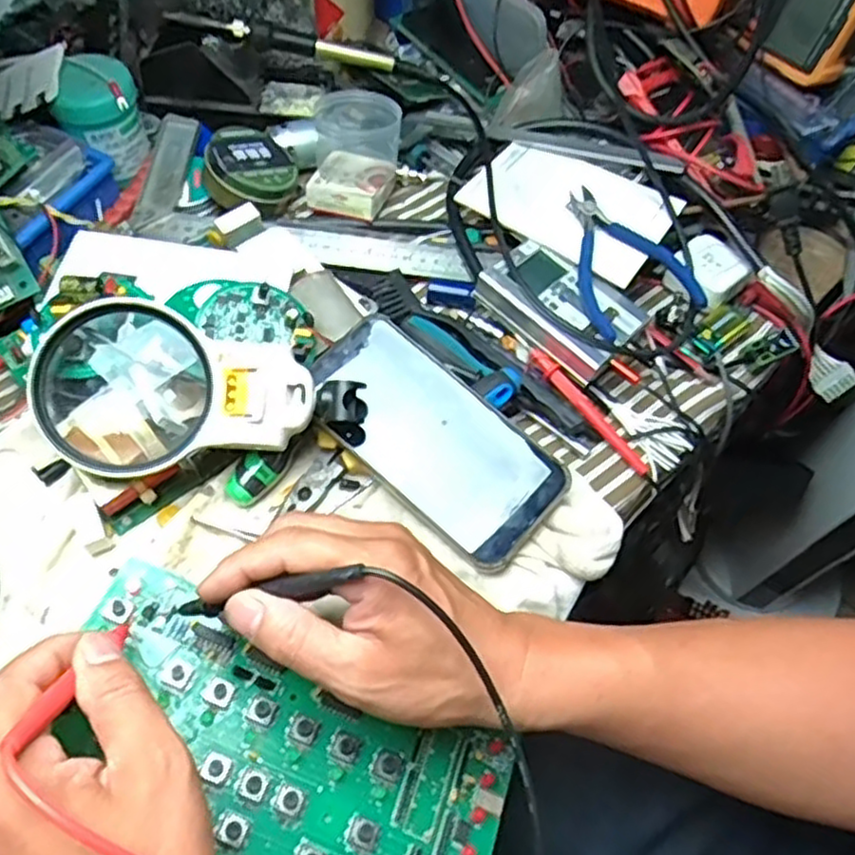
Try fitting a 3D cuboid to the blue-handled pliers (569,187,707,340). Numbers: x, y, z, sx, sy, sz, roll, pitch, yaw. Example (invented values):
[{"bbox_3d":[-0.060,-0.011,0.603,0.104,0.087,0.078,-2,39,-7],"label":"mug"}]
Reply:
[{"bbox_3d":[0.135,-0.121,0.510,0.081,0.014,0.112,-18,69,-11],"label":"blue-handled pliers"}]

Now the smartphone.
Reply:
[{"bbox_3d":[0.003,0.003,0.435,0.081,0.016,0.162,-41,78,-10],"label":"smartphone"}]

